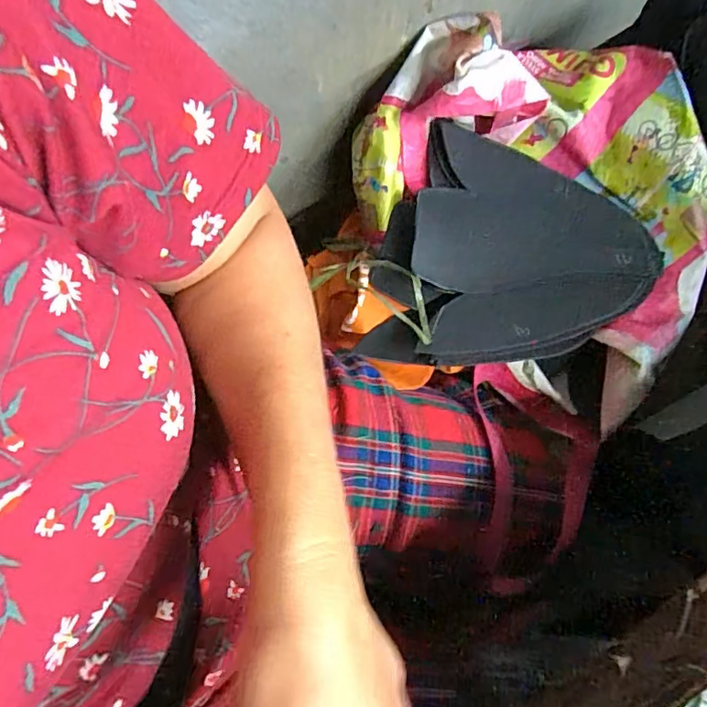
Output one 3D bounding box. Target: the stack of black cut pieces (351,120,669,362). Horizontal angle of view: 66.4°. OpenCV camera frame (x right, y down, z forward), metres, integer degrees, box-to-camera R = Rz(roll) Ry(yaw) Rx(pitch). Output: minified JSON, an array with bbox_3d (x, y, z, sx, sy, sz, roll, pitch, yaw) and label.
[{"bbox_3d":[0.150,-0.087,0.500,0.242,0.034,0.224,11,77,4],"label":"stack of black cut pieces"}]

